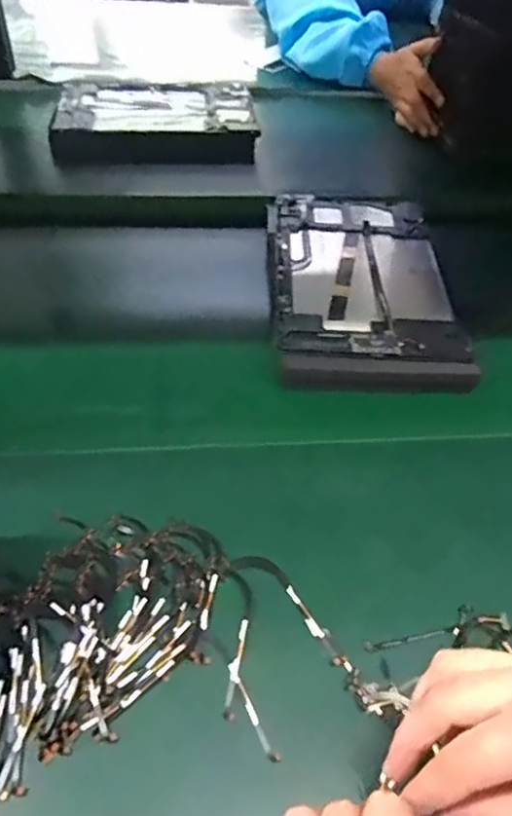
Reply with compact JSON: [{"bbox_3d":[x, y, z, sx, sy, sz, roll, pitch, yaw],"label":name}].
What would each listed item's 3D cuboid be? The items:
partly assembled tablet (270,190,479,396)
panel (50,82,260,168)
[{"bbox_3d":[0.093,-0.130,0.573,0.160,0.022,0.306,0,48,-4],"label":"partly assembled tablet"},{"bbox_3d":[-0.132,-0.370,0.796,0.251,0.061,0.143,-5,48,-8],"label":"panel"}]

